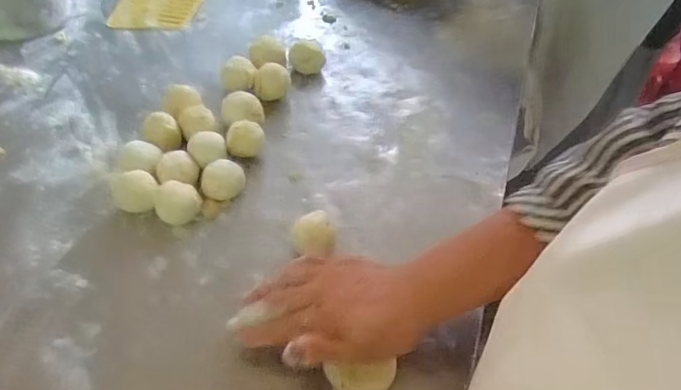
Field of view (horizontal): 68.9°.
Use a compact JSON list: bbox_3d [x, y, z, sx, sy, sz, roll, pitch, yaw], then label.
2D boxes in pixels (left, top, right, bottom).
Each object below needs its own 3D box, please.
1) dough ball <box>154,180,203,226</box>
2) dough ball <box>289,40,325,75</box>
[{"bbox_3d":[-0.169,0.008,0.518,0.045,0.031,0.038,-16,55,-17],"label":"dough ball"},{"bbox_3d":[-0.045,-0.183,0.658,0.045,0.030,0.044,0,52,-5],"label":"dough ball"}]

